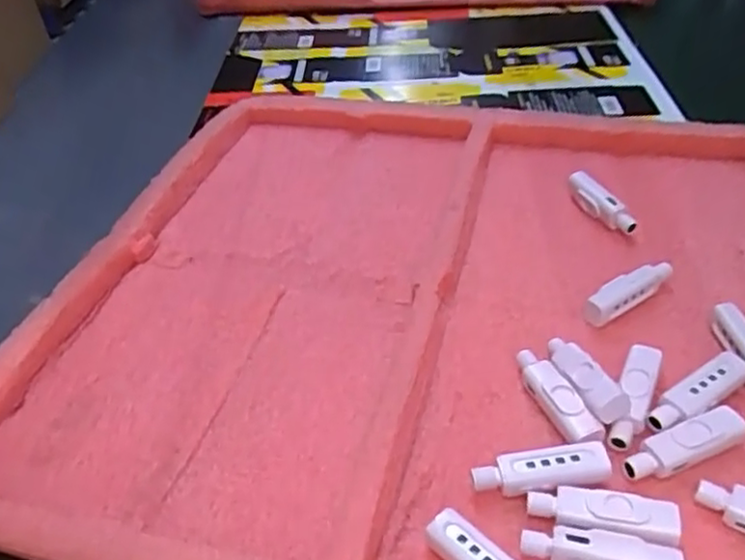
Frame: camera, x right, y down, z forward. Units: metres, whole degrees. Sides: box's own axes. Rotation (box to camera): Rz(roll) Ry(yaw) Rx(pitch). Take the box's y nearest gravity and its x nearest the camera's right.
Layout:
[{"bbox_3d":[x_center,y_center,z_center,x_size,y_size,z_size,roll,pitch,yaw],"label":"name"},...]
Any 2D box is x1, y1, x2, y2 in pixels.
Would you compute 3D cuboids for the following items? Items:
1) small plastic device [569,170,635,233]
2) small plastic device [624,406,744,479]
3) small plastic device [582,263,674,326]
[{"bbox_3d":[0.140,-0.049,0.418,0.017,0.016,0.057,-16,43,-11],"label":"small plastic device"},{"bbox_3d":[0.134,0.071,0.286,0.060,0.011,0.015,-18,44,-14],"label":"small plastic device"},{"bbox_3d":[0.138,0.006,0.360,0.057,0.019,0.014,-24,45,-20],"label":"small plastic device"}]

